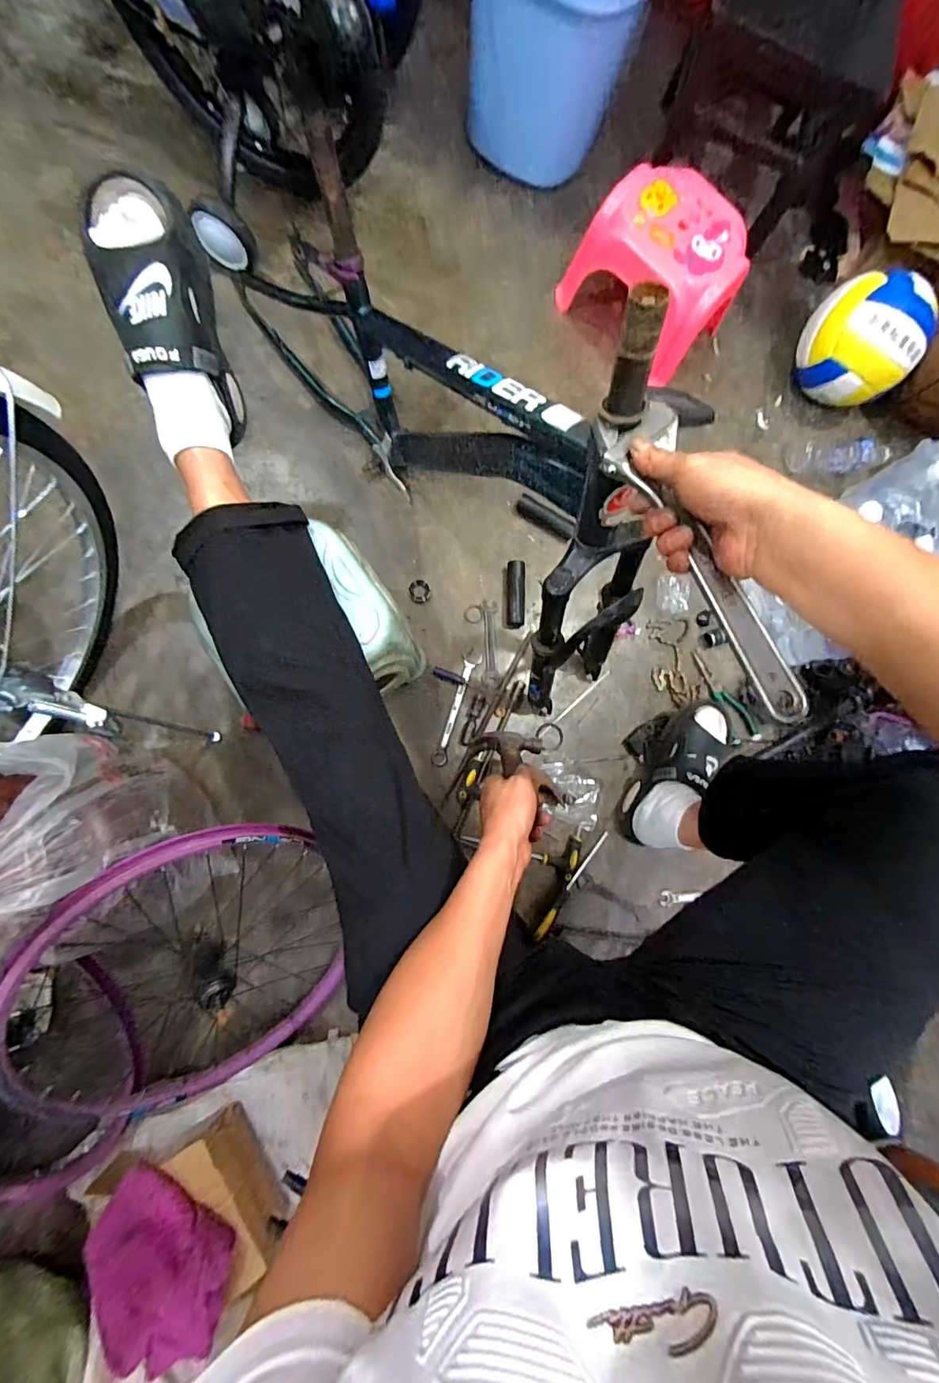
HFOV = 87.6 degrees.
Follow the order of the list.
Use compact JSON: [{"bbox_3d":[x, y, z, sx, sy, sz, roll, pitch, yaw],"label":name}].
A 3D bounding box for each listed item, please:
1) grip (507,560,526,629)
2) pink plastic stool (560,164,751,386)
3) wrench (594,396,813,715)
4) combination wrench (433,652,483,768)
[{"bbox_3d":[0.084,-0.174,0.887,0.031,0.029,0.123,3,84,-7],"label":"grip"},{"bbox_3d":[0.349,-0.772,0.911,0.285,0.171,0.222,41,81,-3],"label":"pink plastic stool"},{"bbox_3d":[0.178,-0.106,0.371,0.065,0.013,0.271,-18,75,-8],"label":"wrench"},{"bbox_3d":[-0.023,0.031,0.858,0.031,0.011,0.202,18,83,-5],"label":"combination wrench"}]

